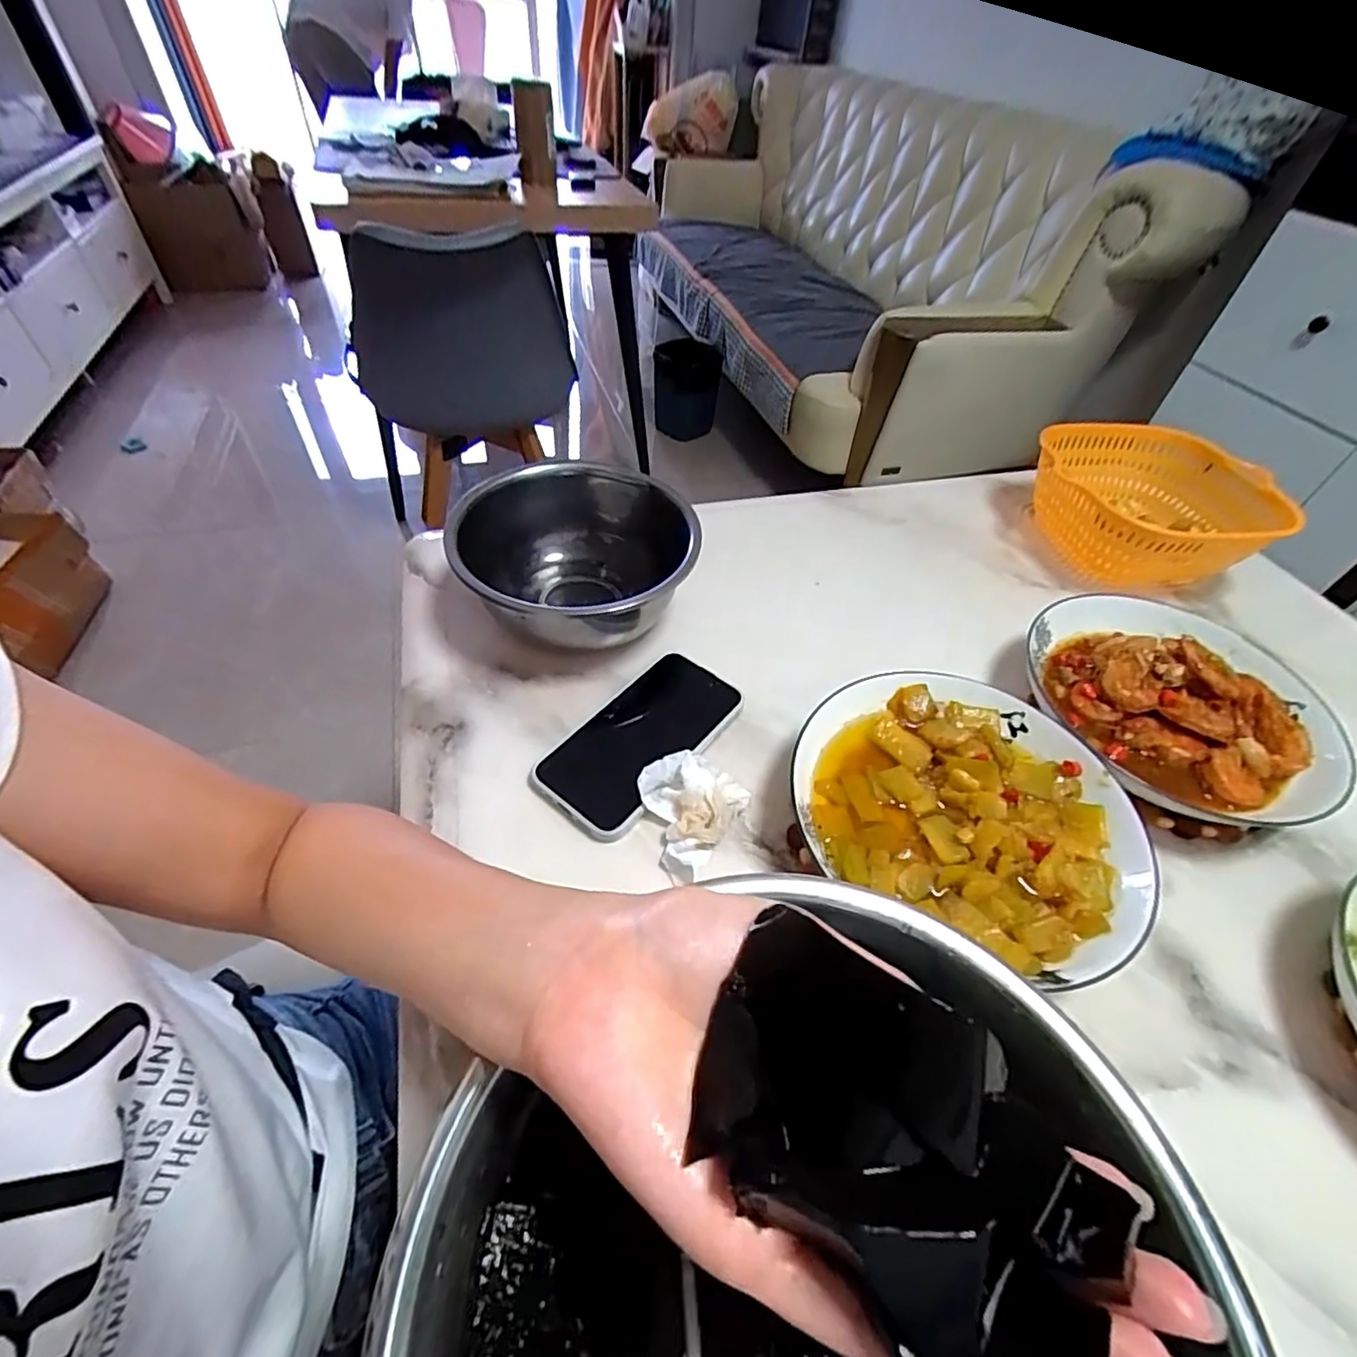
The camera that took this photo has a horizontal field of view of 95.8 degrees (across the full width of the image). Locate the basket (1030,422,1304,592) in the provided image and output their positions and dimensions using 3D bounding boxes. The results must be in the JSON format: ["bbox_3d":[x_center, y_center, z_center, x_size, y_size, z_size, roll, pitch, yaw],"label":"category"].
[{"bbox_3d":[0.442,-0.163,0.590,0.191,0.084,0.186,-2,48,-7],"label":"basket"}]

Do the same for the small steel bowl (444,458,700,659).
[{"bbox_3d":[-0.078,-0.087,0.480,0.170,0.085,0.170,2,48,-3],"label":"small steel bowl"}]

